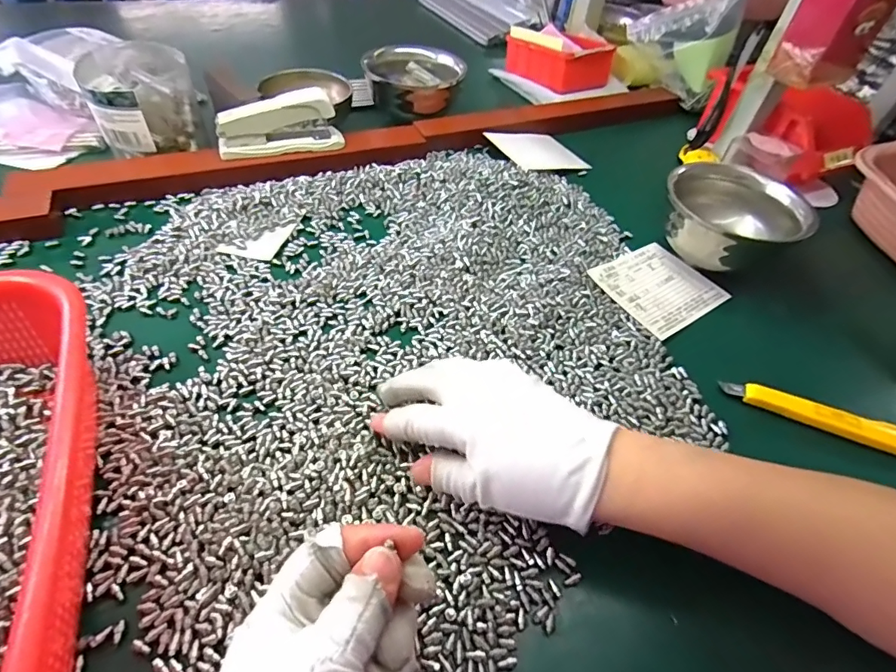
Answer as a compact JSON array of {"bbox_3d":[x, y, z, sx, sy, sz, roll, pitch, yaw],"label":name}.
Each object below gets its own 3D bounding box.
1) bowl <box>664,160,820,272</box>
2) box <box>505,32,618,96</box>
[{"bbox_3d":[0.266,-0.107,0.455,0.125,0.070,0.105,22,50,14],"label":"bowl"},{"bbox_3d":[0.162,-0.410,0.694,0.095,0.055,0.142,-19,53,-21],"label":"box"}]

